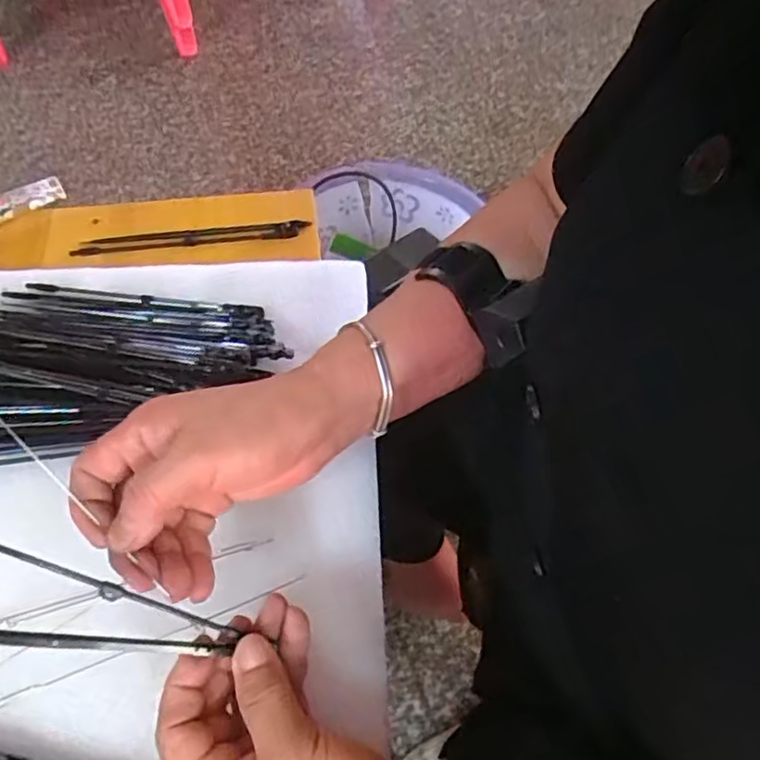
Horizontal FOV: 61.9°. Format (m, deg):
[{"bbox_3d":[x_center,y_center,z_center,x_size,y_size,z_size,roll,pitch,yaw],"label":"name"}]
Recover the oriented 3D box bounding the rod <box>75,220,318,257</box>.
[{"bbox_3d":[-0.150,-0.114,0.505,0.181,0.011,0.015,-7,59,-4],"label":"rod"}]

